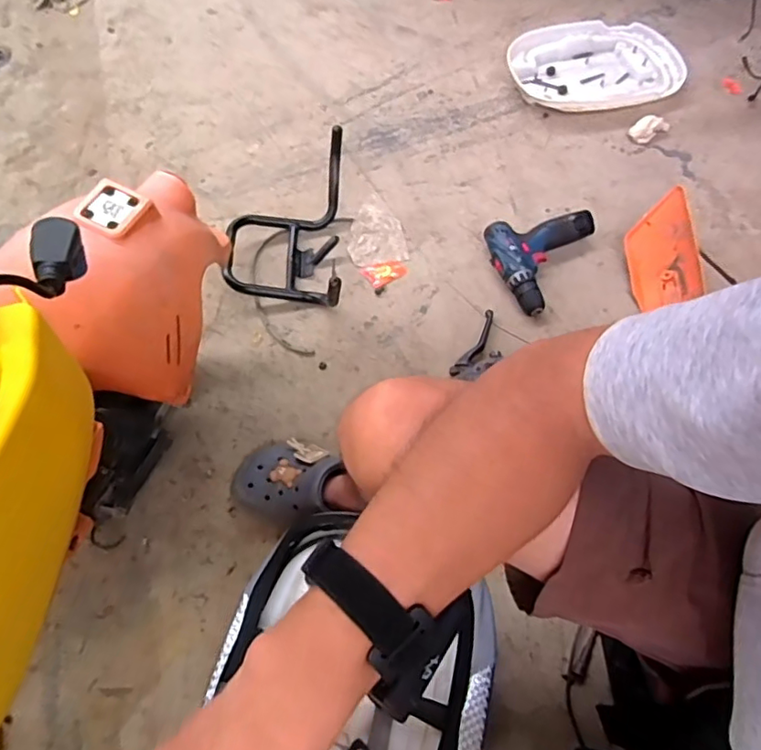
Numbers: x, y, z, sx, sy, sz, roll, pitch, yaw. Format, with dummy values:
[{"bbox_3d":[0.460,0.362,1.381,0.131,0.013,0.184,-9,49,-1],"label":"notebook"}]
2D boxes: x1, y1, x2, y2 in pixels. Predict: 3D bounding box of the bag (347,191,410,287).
[{"bbox_3d":[-0.009,-0.255,1.043,0.103,0.011,0.214,-10,60,-3],"label":"bag"}]

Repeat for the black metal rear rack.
[{"bbox_3d":[-0.171,-0.271,0.973,0.205,0.156,0.265,1,60,3],"label":"black metal rear rack"}]

